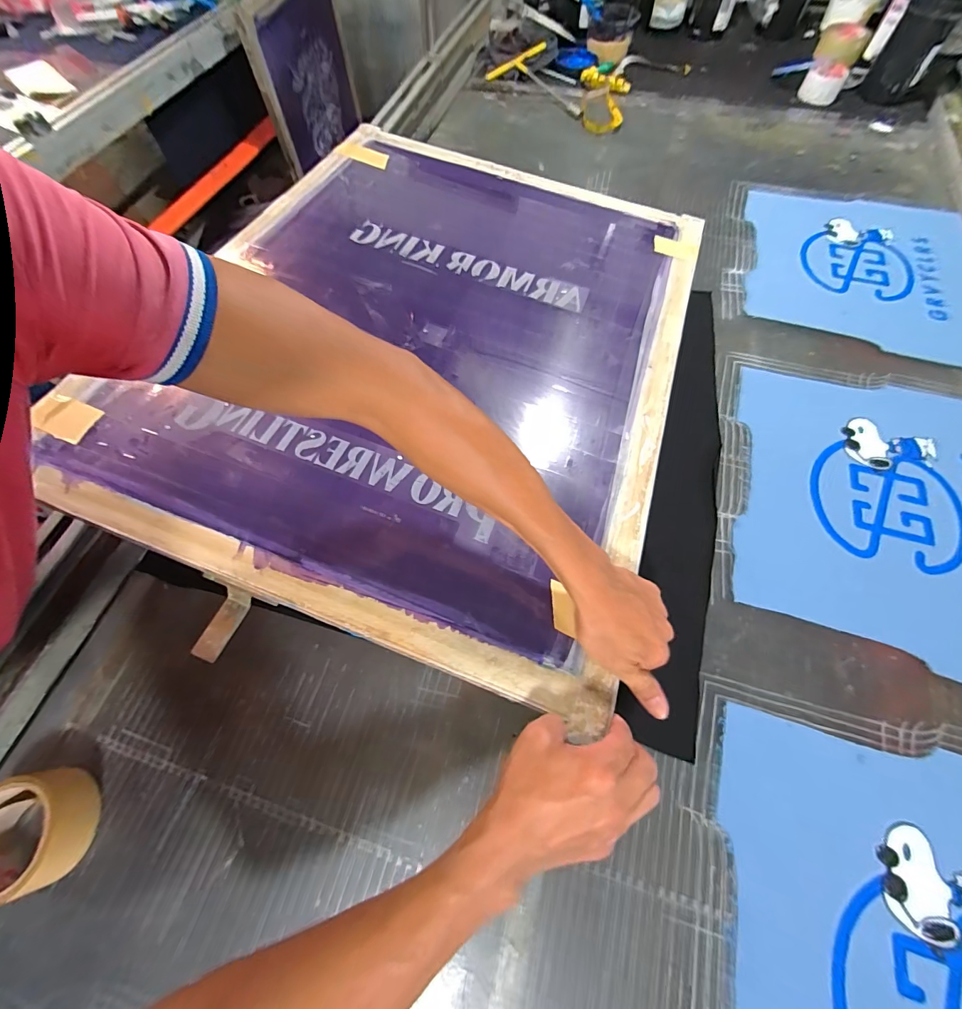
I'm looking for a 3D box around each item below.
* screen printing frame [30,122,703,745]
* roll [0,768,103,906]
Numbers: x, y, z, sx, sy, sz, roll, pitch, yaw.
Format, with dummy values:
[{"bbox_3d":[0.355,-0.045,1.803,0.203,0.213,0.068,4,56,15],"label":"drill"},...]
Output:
[{"bbox_3d":[-0.056,-0.240,0.556,0.634,0.026,0.833,20,64,5],"label":"screen printing frame"},{"bbox_3d":[-0.414,0.300,0.370,0.083,0.055,0.092,5,66,3],"label":"roll"}]

